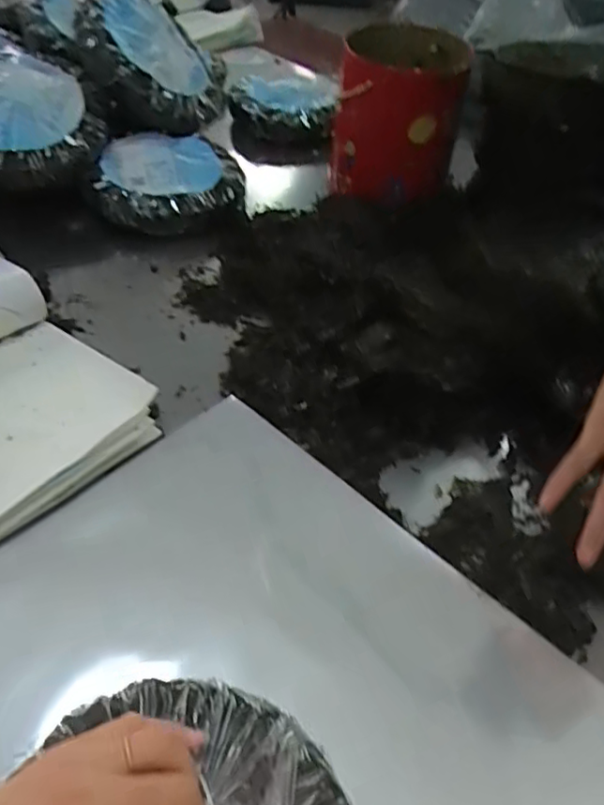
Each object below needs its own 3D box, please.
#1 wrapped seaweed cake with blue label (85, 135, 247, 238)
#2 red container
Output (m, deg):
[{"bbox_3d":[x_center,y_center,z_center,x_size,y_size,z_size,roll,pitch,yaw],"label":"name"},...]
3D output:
[{"bbox_3d":[-0.175,-0.293,0.787,0.163,0.060,0.196,31,53,23],"label":"wrapped seaweed cake with blue label"},{"bbox_3d":[0.124,-0.375,0.781,0.154,0.155,0.171,9,47,4],"label":"red container"}]

